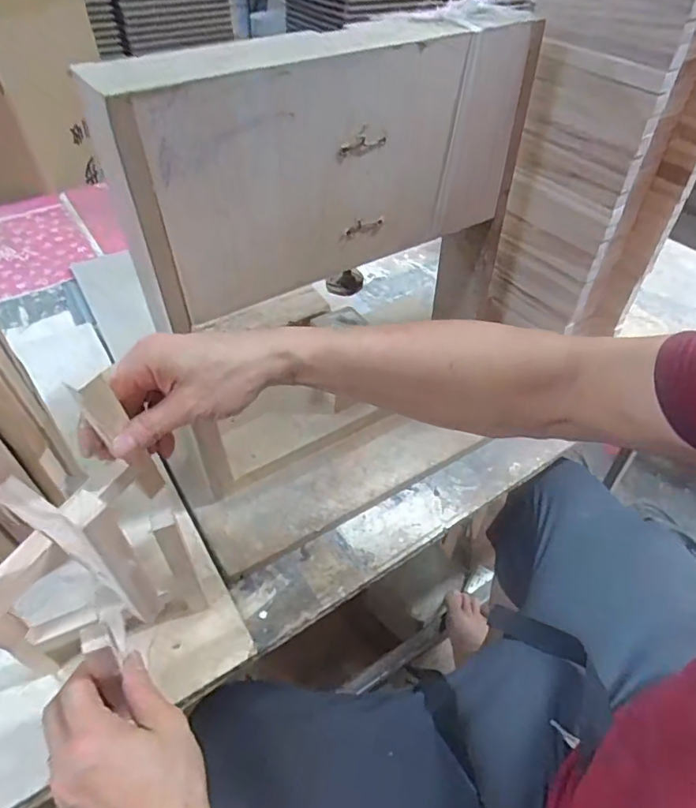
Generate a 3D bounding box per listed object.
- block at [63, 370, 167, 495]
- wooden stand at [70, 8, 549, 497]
[{"bbox_3d":[-0.164,0.026,0.386,0.007,0.139,0.022,34,62,26],"label":"block"},{"bbox_3d":[-0.011,-0.218,0.459,0.377,0.175,0.081,-25,51,-23],"label":"wooden stand"}]

